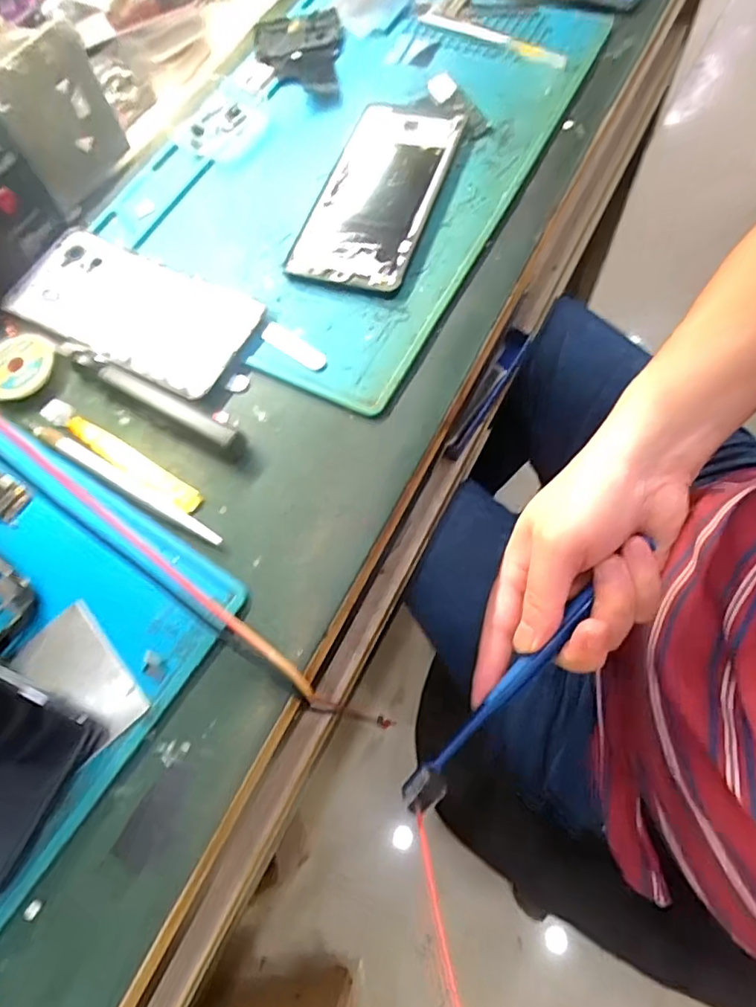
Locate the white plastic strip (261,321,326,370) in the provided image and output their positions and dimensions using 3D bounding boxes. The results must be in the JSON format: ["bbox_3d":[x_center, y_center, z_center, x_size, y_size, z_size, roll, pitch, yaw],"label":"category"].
[{"bbox_3d":[-0.049,-0.092,0.319,0.045,0.004,0.013,34,74,17],"label":"white plastic strip"}]

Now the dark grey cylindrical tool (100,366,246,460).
[{"bbox_3d":[-0.114,-0.052,0.305,0.100,0.012,0.014,30,70,14],"label":"dark grey cylindrical tool"}]

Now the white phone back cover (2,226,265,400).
[{"bbox_3d":[-0.151,-0.121,0.337,0.158,0.006,0.076,26,72,15],"label":"white phone back cover"}]

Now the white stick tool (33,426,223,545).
[{"bbox_3d":[-0.135,-0.012,0.294,0.132,0.005,0.009,28,73,16],"label":"white stick tool"}]

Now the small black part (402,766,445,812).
[{"bbox_3d":[0.024,0.151,0.291,0.022,0.017,0.017,-42,71,-15],"label":"small black part"}]

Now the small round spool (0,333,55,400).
[{"bbox_3d":[-0.216,-0.083,0.327,0.047,0.010,0.047,-2,67,5],"label":"small round spool"}]

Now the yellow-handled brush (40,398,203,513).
[{"bbox_3d":[-0.145,-0.029,0.306,0.122,0.010,0.015,31,74,17],"label":"yellow-handled brush"}]

